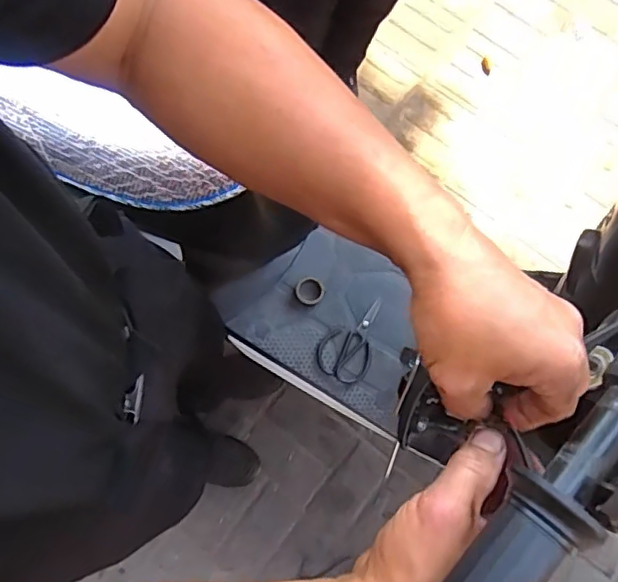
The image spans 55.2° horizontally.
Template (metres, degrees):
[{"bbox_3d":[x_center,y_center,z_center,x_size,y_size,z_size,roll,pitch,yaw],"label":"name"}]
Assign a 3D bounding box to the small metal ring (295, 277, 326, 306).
[{"bbox_3d":[0.002,0.000,0.981,0.046,0.010,0.045,0,77,0],"label":"small metal ring"}]

